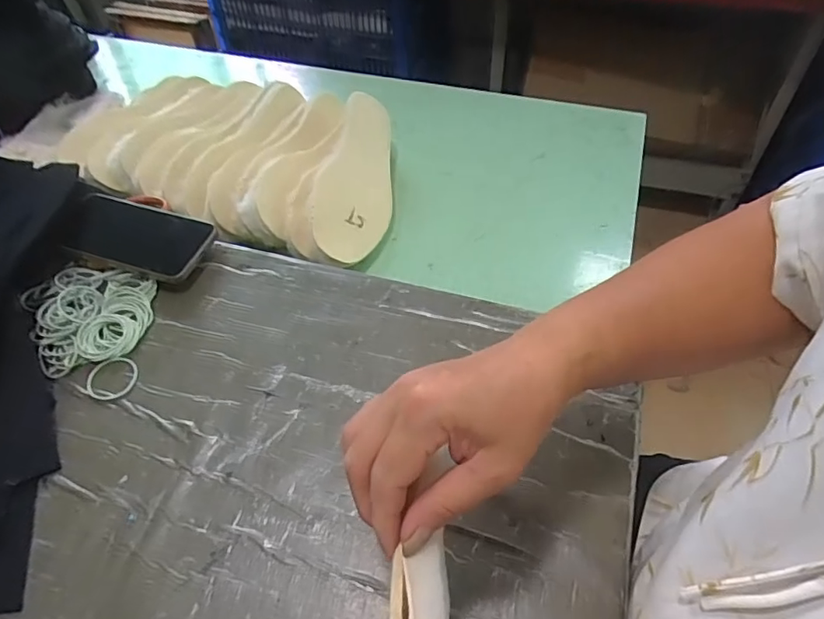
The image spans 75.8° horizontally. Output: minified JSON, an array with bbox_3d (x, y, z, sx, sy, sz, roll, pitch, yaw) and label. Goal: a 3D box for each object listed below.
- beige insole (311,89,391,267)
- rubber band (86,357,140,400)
[{"bbox_3d":[-0.058,-0.161,0.623,0.085,0.008,0.260,26,51,-20],"label":"beige insole"},{"bbox_3d":[-0.256,0.058,0.451,0.042,0.004,0.041,-1,51,2],"label":"rubber band"}]

